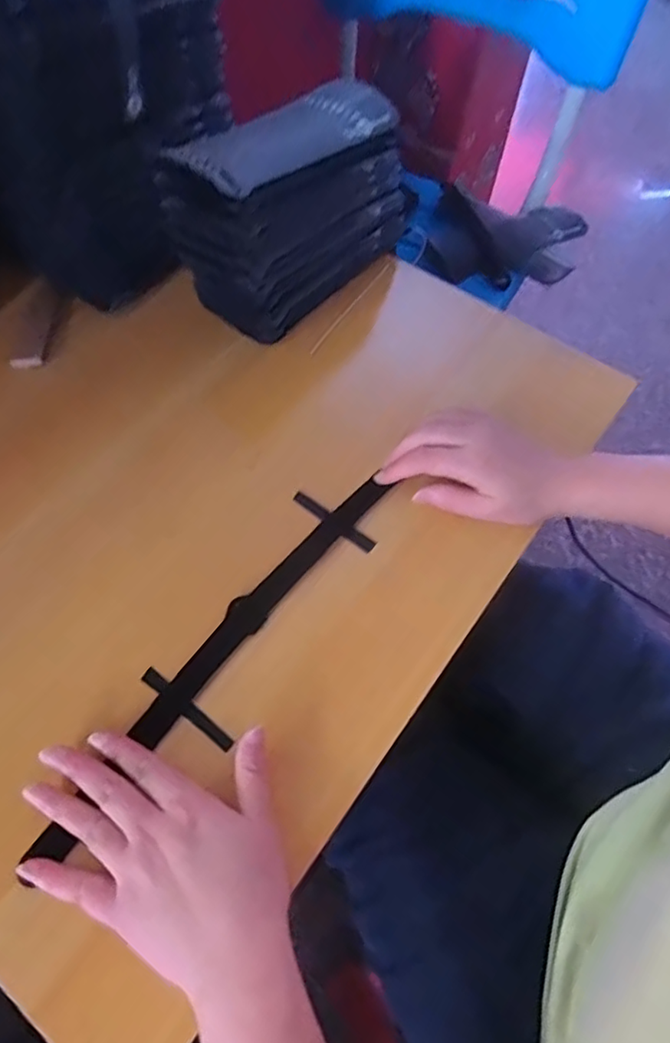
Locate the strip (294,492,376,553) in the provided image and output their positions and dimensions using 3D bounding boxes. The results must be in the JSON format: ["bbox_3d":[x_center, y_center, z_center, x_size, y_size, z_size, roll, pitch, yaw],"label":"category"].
[{"bbox_3d":[-0.001,0.000,0.428,0.069,0.005,0.011,34,65,15],"label":"strip"}]

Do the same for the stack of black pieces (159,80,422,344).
[{"bbox_3d":[-0.030,-0.275,0.506,0.105,0.123,0.215,33,65,15],"label":"stack of black pieces"}]

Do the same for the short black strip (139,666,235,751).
[{"bbox_3d":[-0.092,0.116,0.370,0.072,0.004,0.009,34,65,15],"label":"short black strip"}]

